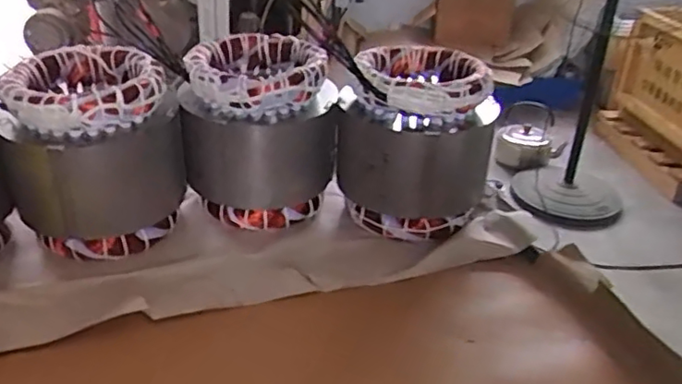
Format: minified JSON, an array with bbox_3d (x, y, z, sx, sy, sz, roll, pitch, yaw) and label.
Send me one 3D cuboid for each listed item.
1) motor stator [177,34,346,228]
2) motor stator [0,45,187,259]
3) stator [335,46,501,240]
[{"bbox_3d":[-0.081,-0.058,0.624,0.140,0.167,0.126,1,29,-4],"label":"motor stator"},{"bbox_3d":[-0.231,-0.033,0.569,0.143,0.166,0.123,-19,36,-34],"label":"motor stator"},{"bbox_3d":[0.069,-0.043,0.607,0.142,0.163,0.133,5,29,4],"label":"stator"}]

